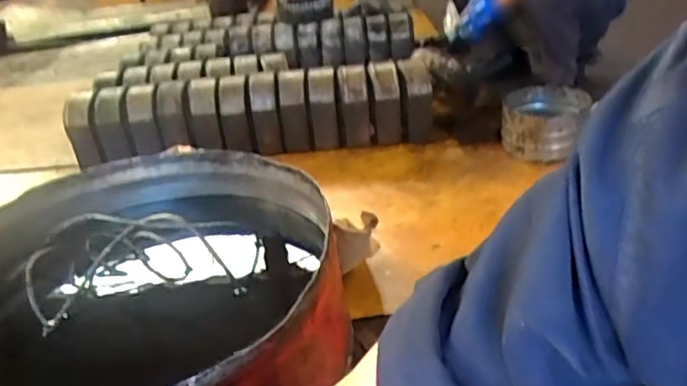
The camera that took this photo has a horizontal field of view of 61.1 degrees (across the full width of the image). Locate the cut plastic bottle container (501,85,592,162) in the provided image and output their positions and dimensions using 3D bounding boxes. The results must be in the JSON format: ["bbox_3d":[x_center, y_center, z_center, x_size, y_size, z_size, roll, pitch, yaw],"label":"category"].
[{"bbox_3d":[0.557,-0.201,1.639,0.214,0.131,0.255,5,31,20],"label":"cut plastic bottle container"}]

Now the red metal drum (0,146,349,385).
[{"bbox_3d":[-0.242,0.218,0.864,0.506,0.351,0.588,-1,29,10],"label":"red metal drum"}]

